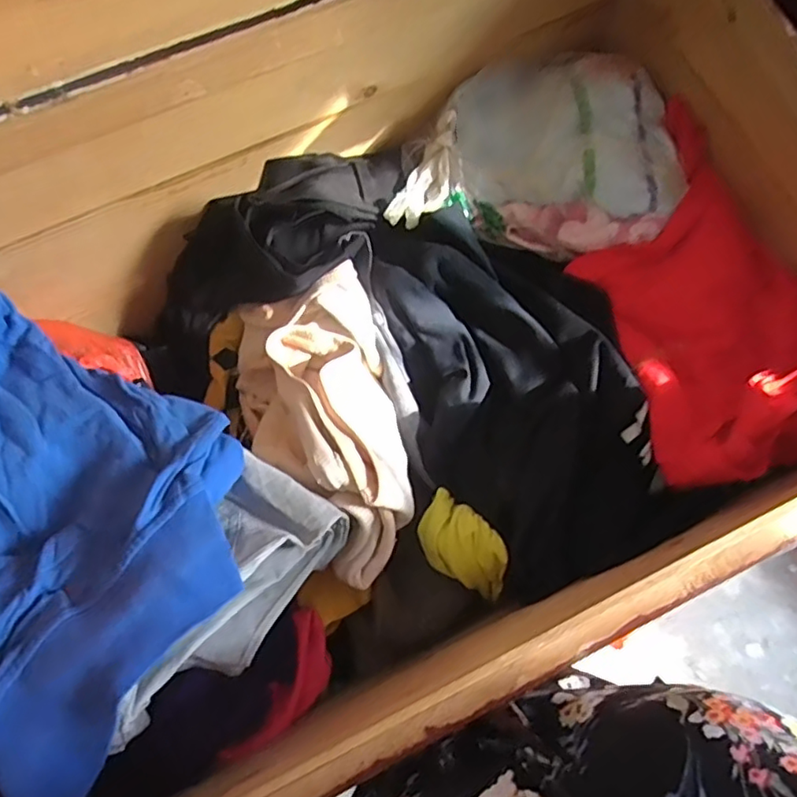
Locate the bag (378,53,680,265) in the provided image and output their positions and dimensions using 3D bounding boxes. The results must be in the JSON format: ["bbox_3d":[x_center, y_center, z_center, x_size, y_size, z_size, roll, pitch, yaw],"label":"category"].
[{"bbox_3d":[0.126,-0.223,0.528,0.225,0.067,0.162,14,72,2],"label":"bag"}]

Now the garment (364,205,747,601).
[{"bbox_3d":[0.096,-0.021,0.505,0.172,0.074,0.332,-22,75,-9],"label":"garment"}]

